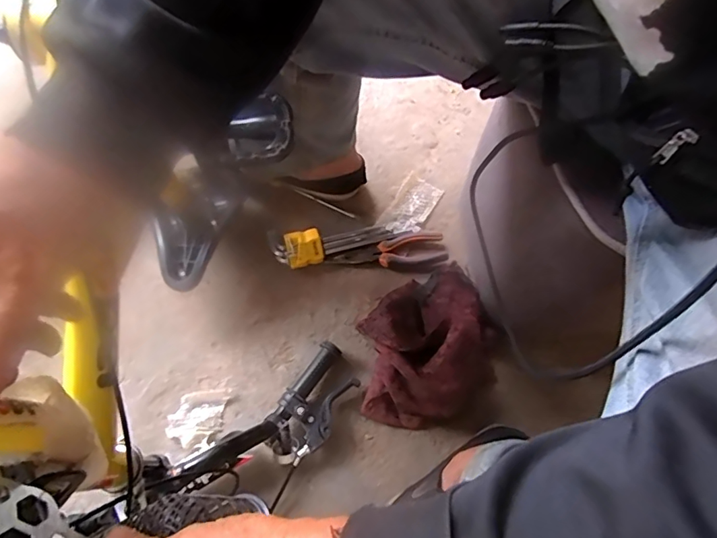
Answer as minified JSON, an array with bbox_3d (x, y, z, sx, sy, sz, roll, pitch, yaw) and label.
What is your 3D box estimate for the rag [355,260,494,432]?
[{"bbox_3d":[0.087,0.105,0.640,0.199,0.089,0.180,-30,72,-13],"label":"rag"}]

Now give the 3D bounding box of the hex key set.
[{"bbox_3d":[-0.036,-0.040,0.735,0.187,0.043,0.050,-11,68,-6],"label":"hex key set"}]

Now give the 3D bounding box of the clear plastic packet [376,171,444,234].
[{"bbox_3d":[0.086,-0.104,0.786,0.065,0.008,0.117,31,70,10],"label":"clear plastic packet"}]

